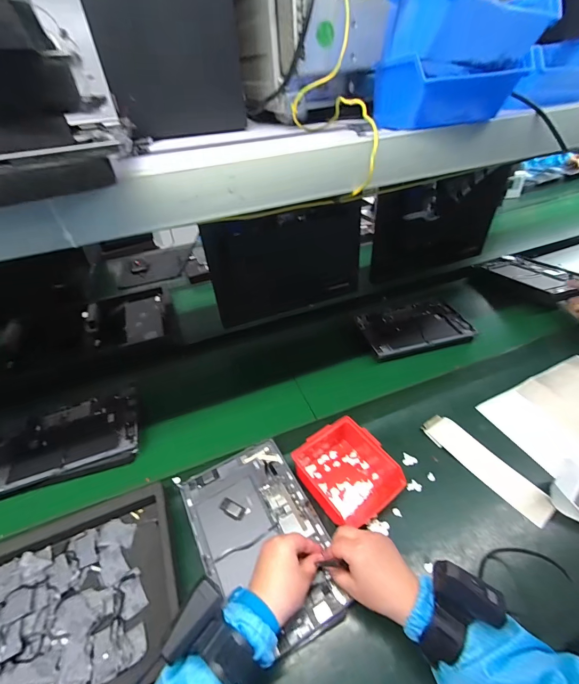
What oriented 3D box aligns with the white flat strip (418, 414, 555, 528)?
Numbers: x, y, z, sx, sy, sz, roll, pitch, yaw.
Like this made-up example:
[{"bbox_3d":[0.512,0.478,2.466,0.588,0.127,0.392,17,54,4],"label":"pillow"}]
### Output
[{"bbox_3d":[0.320,0.202,0.545,0.056,0.014,0.206,-25,45,-24],"label":"white flat strip"}]

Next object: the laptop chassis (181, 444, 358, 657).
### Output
[{"bbox_3d":[-0.040,0.271,0.465,0.162,0.017,0.253,-21,43,-20],"label":"laptop chassis"}]

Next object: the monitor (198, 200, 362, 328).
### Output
[{"bbox_3d":[0.001,-0.182,0.748,0.359,0.253,0.035,-14,41,-13],"label":"monitor"}]

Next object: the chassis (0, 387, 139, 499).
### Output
[{"bbox_3d":[-0.417,0.180,0.611,0.255,0.019,0.169,-14,41,-12],"label":"chassis"}]

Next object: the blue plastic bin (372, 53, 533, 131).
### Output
[{"bbox_3d":[0.170,-0.283,0.372,0.112,0.059,0.120,-10,40,-8],"label":"blue plastic bin"}]

